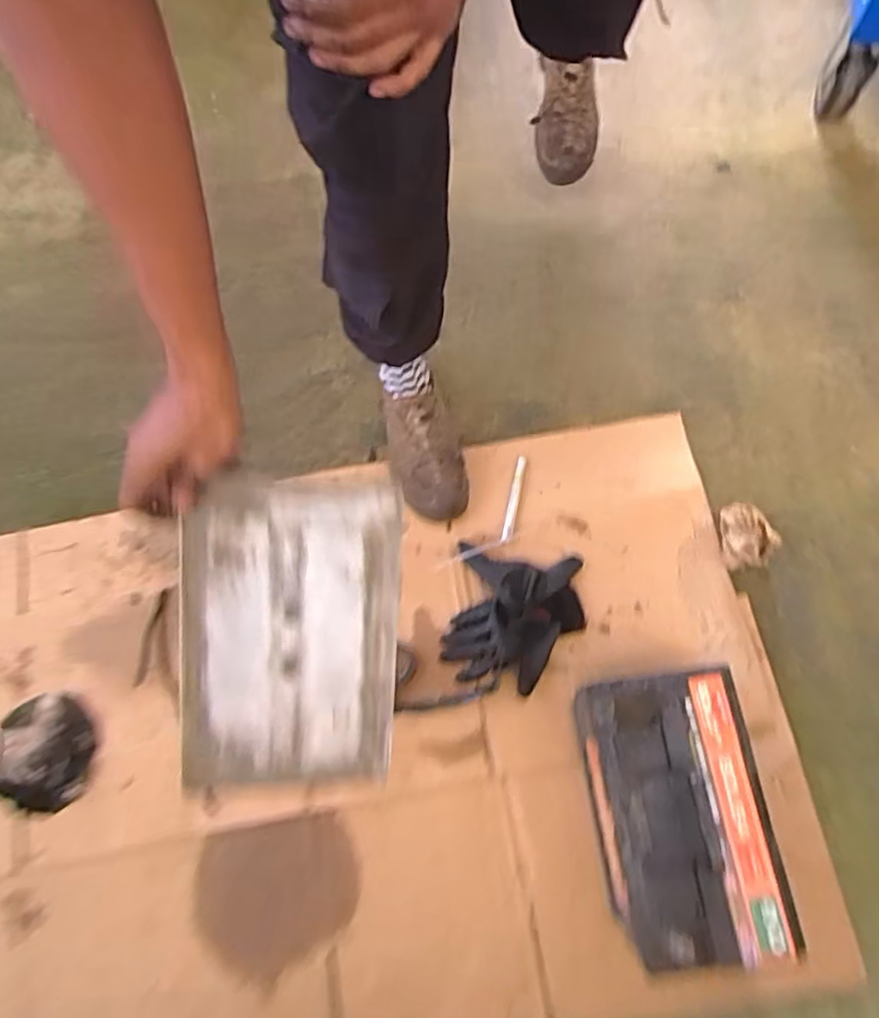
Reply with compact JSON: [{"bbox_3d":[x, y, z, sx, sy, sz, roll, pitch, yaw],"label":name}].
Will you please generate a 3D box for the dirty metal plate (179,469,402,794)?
[{"bbox_3d":[-0.135,0.116,0.591,0.188,0.013,0.283,2,99,-10],"label":"dirty metal plate"}]

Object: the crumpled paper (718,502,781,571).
[{"bbox_3d":[0.447,0.037,0.965,0.061,0.067,0.092,-13,71,-2],"label":"crumpled paper"}]

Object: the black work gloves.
[{"bbox_3d":[0.106,0.158,0.947,0.183,0.032,0.195,12,72,6],"label":"black work gloves"}]

